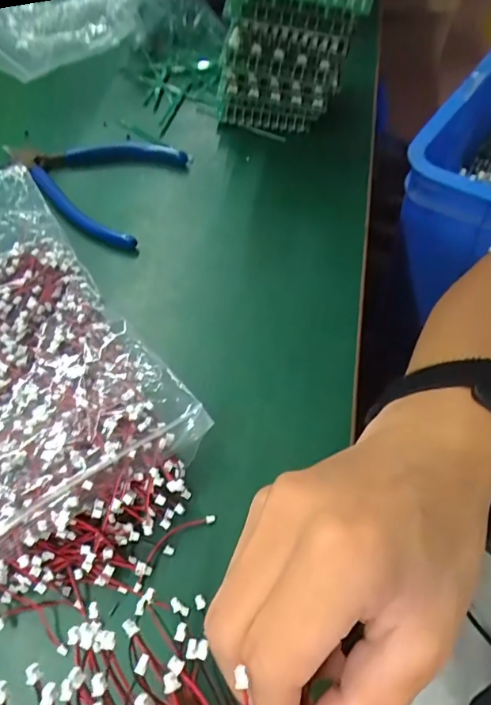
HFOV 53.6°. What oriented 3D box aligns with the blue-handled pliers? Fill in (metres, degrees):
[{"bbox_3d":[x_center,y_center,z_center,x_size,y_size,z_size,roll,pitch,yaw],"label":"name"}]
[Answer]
[{"bbox_3d":[-0.124,-0.138,0.380,0.124,0.017,0.103,17,62,9],"label":"blue-handled pliers"}]

